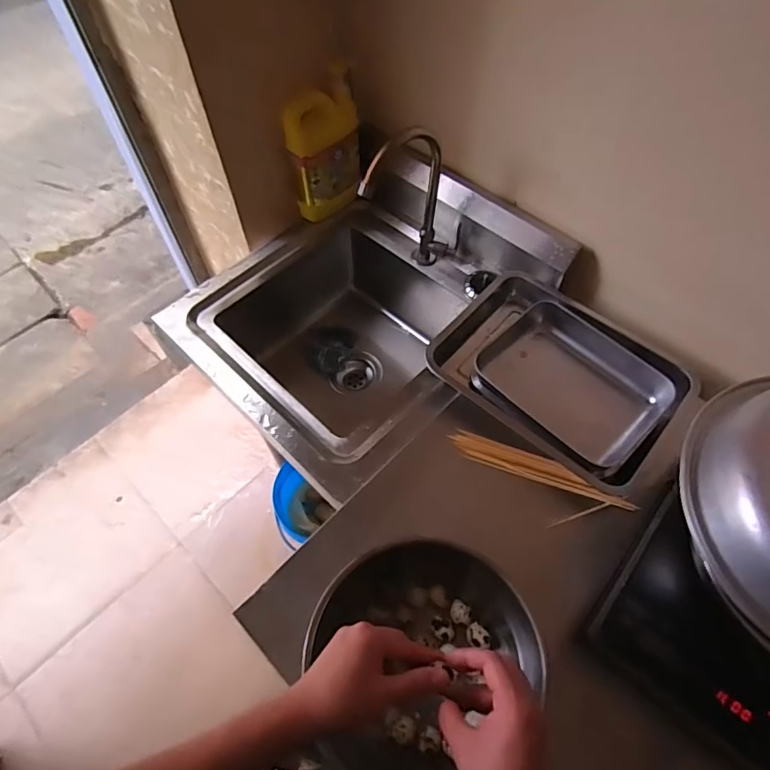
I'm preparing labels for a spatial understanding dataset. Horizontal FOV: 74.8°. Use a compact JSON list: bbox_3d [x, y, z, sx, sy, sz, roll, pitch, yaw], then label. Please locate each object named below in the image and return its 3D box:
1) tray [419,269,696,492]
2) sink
[{"bbox_3d":[0.270,-0.019,0.793,0.348,0.076,0.250,38,66,18],"label":"tray"},{"bbox_3d":[-0.042,-0.116,0.954,0.558,0.331,0.488,-40,66,-21],"label":"sink"}]

